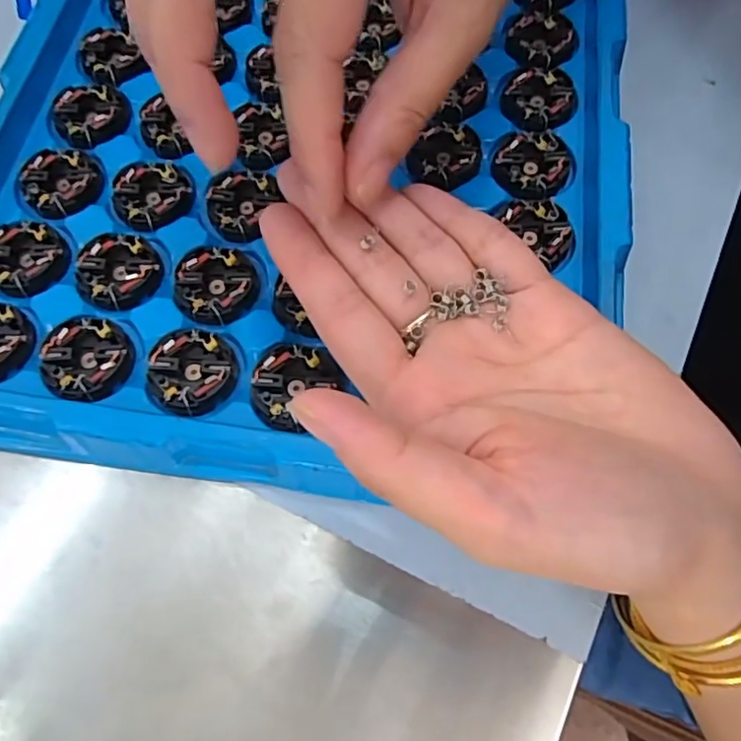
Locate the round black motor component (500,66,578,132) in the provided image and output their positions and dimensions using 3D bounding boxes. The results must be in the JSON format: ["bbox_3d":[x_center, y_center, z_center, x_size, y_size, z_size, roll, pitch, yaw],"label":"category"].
[{"bbox_3d":[0.076,-0.124,0.268,0.033,0.006,0.033,0,68,0],"label":"round black motor component"}]

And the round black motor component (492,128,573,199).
[{"bbox_3d":[0.069,-0.090,0.254,0.033,0.007,0.036,0,68,0],"label":"round black motor component"}]

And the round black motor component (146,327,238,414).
[{"bbox_3d":[-0.065,0.000,0.217,0.031,0.007,0.032,0,68,0],"label":"round black motor component"}]

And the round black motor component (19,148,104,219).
[{"bbox_3d":[-0.131,-0.081,0.251,0.032,0.005,0.034,0,68,0],"label":"round black motor component"}]

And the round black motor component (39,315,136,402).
[{"bbox_3d":[-0.105,-0.005,0.219,0.031,0.007,0.033,0,68,0],"label":"round black motor component"}]

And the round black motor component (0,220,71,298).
[{"bbox_3d":[-0.139,-0.045,0.236,0.033,0.008,0.031,0,68,0],"label":"round black motor component"}]

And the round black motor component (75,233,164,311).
[{"bbox_3d":[-0.099,-0.040,0.234,0.031,0.007,0.033,0,68,0],"label":"round black motor component"}]

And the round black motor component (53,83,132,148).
[{"bbox_3d":[-0.124,-0.116,0.265,0.032,0.006,0.033,0,68,0],"label":"round black motor component"}]

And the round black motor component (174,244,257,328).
[{"bbox_3d":[-0.061,-0.034,0.232,0.032,0.008,0.031,0,68,0],"label":"round black motor component"}]

